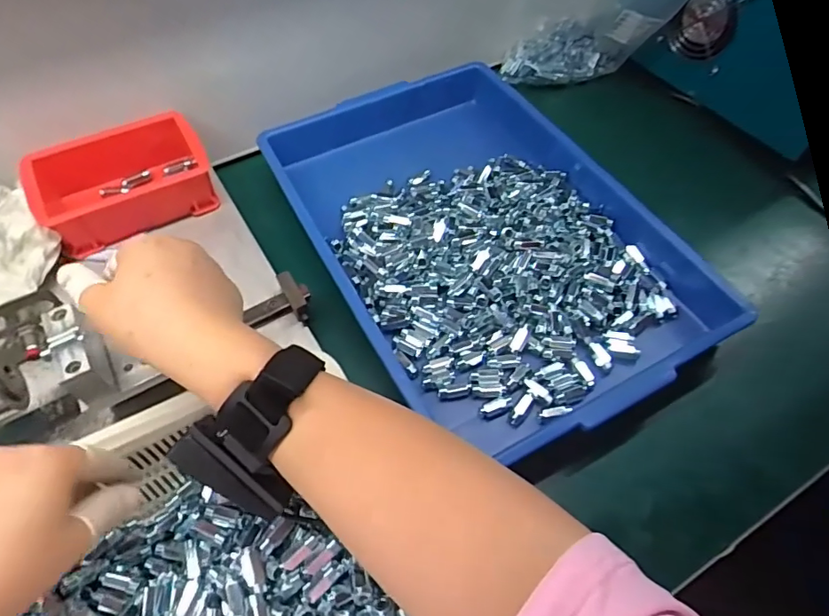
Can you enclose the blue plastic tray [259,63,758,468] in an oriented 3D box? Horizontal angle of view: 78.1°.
[{"bbox_3d":[0.066,-0.081,0.499,0.306,0.055,0.430,-26,61,-16],"label":"blue plastic tray"}]

